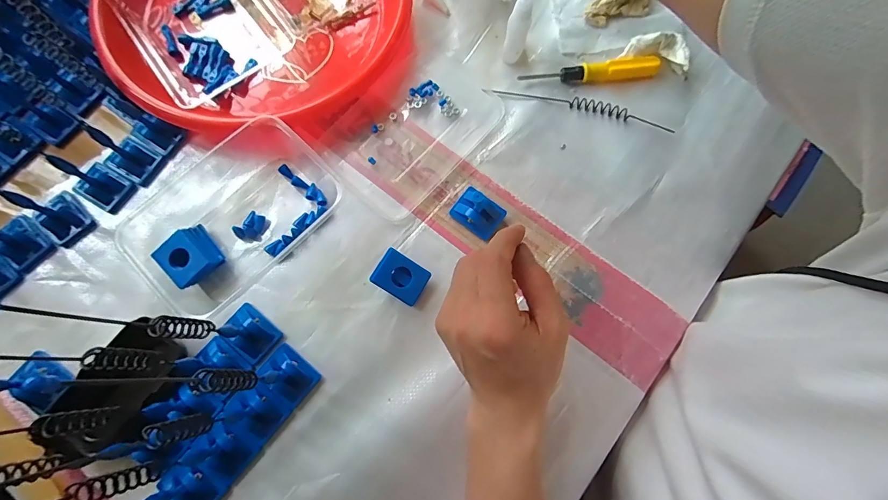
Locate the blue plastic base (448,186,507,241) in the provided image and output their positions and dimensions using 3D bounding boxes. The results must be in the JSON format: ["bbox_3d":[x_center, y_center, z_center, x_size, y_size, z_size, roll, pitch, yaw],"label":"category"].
[{"bbox_3d":[0.032,-0.036,0.371,0.045,0.018,0.034,37,77,8],"label":"blue plastic base"}]

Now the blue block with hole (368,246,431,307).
[{"bbox_3d":[-0.037,0.024,0.350,0.042,0.019,0.034,29,76,6],"label":"blue block with hole"}]

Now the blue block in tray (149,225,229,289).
[{"bbox_3d":[-0.214,0.008,0.344,0.045,0.024,0.042,44,78,9],"label":"blue block in tray"}]

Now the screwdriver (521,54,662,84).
[{"bbox_3d":[0.145,-0.181,0.403,0.135,0.019,0.018,-3,75,-3],"label":"screwdriver"}]

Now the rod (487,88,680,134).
[{"bbox_3d":[0.136,-0.147,0.406,0.188,0.010,0.015,14,75,2],"label":"rod"}]

